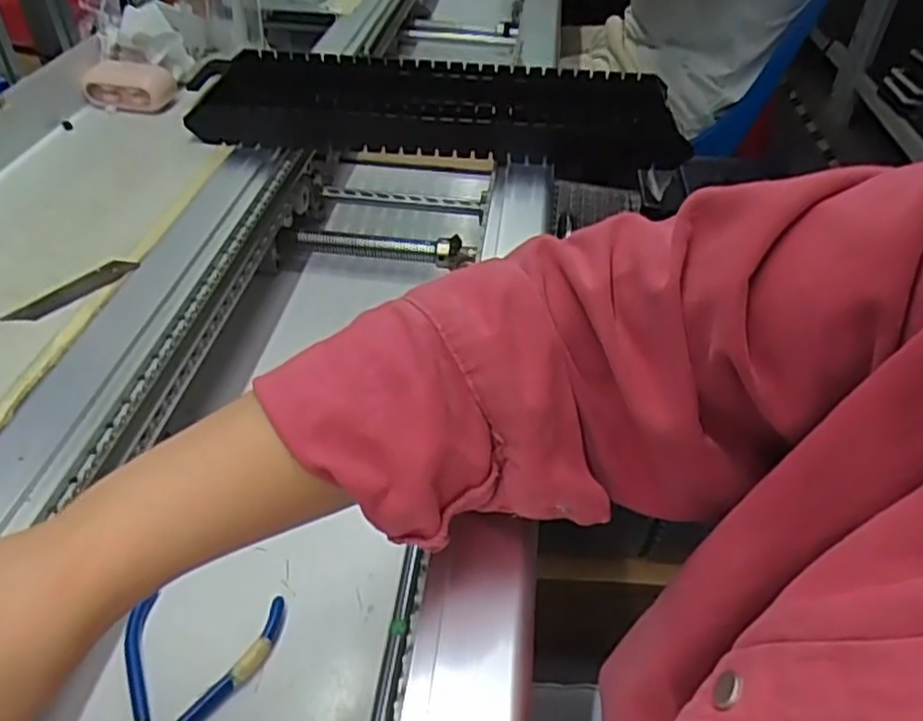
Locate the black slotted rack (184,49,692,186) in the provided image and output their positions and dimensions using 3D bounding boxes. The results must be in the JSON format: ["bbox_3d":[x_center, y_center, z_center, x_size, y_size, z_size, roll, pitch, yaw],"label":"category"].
[{"bbox_3d":[-0.021,-0.223,0.632,0.414,0.046,0.153,2,41,-1],"label":"black slotted rack"}]

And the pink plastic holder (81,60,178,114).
[{"bbox_3d":[-0.291,-0.238,0.627,0.070,0.033,0.038,10,42,5],"label":"pink plastic holder"}]

